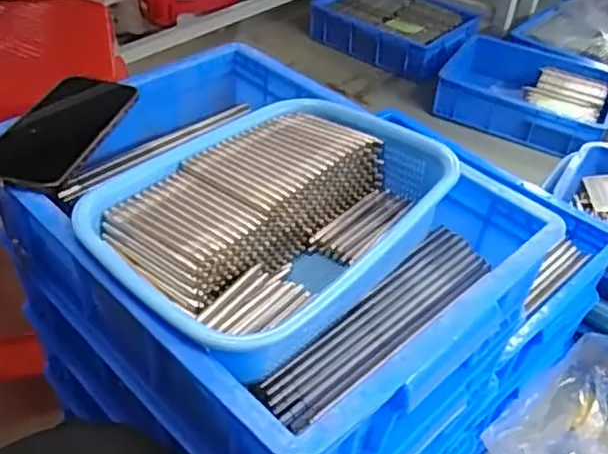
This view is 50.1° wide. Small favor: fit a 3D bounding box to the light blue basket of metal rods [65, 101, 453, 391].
[{"bbox_3d":[-0.022,-0.008,0.531,0.203,0.073,0.288,31,47,27],"label":"light blue basket of metal rods"}]

